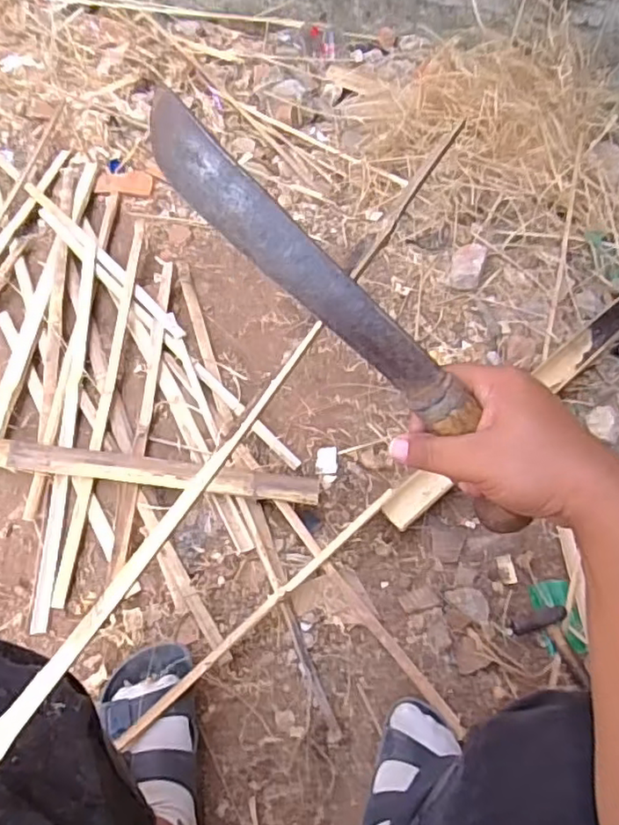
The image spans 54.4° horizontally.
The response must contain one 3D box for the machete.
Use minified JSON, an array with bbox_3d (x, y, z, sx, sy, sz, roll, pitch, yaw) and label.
[{"bbox_3d":[0.032,-0.043,0.351,0.322,0.042,0.023,44,59,-15],"label":"machete"}]

